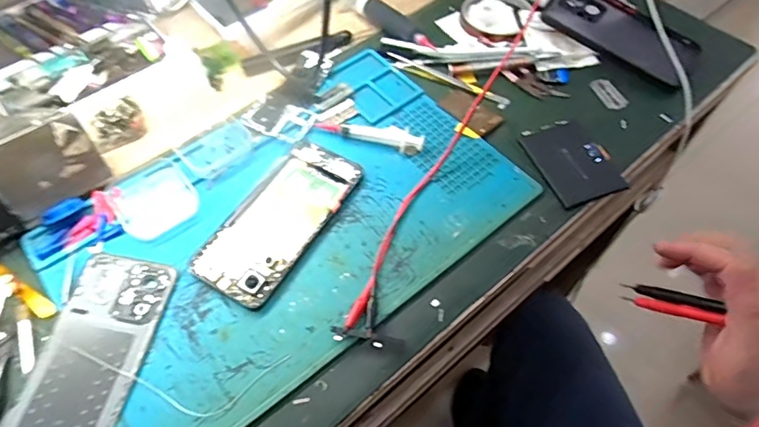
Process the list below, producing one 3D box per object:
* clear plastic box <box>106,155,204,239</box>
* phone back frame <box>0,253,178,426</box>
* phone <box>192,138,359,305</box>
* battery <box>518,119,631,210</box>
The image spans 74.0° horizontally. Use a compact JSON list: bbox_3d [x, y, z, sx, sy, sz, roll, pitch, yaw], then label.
[{"bbox_3d":[-0.199,-0.016,0.439,0.064,0.015,0.077,-38,65,-22],"label":"clear plastic box"},{"bbox_3d":[-0.211,0.104,0.367,0.074,0.008,0.158,7,57,4],"label":"phone back frame"},{"bbox_3d":[-0.084,0.001,0.433,0.075,0.007,0.161,27,61,16],"label":"phone"},{"bbox_3d":[0.180,-0.048,0.466,0.067,0.007,0.088,-15,58,-10],"label":"battery"}]

